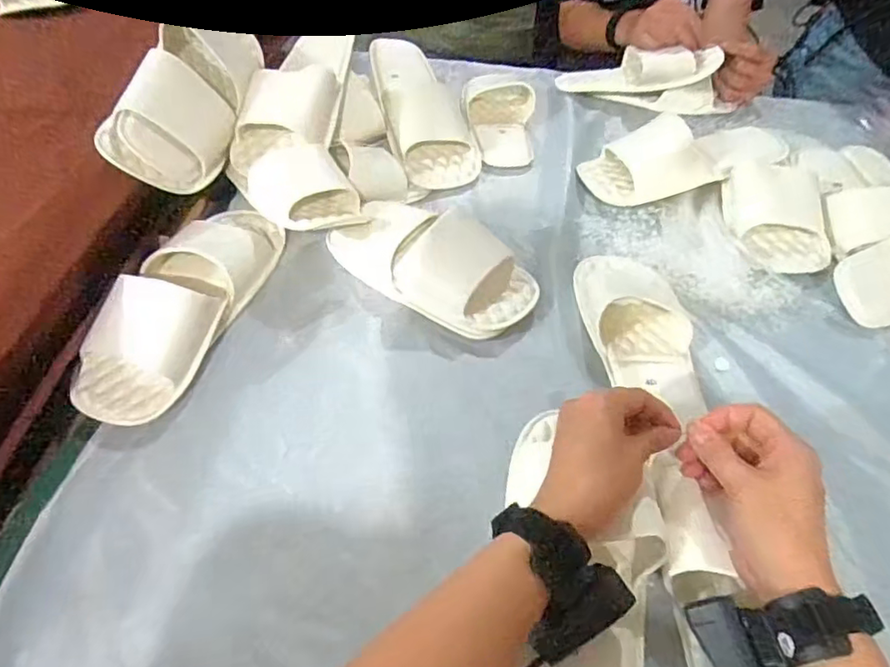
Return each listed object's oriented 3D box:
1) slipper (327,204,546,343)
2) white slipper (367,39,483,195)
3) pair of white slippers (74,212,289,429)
[{"bbox_3d":[-0.016,-0.083,0.612,0.227,0.069,0.104,32,55,22],"label":"slipper"},{"bbox_3d":[-0.027,-0.298,0.775,0.115,0.074,0.248,-10,63,-11],"label":"white slipper"},{"bbox_3d":[-0.242,-0.036,0.556,0.099,0.078,0.254,13,50,8],"label":"pair of white slippers"}]

